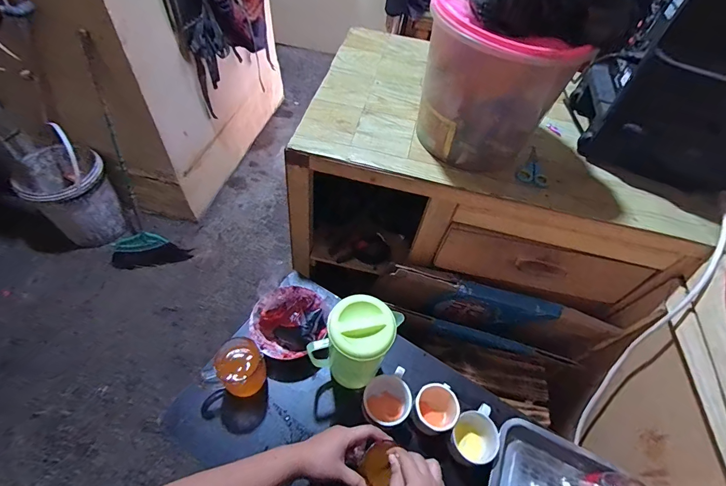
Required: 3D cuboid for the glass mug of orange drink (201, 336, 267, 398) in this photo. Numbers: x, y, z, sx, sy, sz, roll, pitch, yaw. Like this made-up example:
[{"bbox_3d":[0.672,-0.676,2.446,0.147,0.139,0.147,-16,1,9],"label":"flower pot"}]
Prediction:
[{"bbox_3d":[-0.220,0.230,0.657,0.071,0.105,0.089,38,60,21],"label":"glass mug of orange drink"}]

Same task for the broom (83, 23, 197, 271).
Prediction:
[{"bbox_3d":[-0.874,-0.294,1.381,0.263,0.837,0.166,-3,27,-7],"label":"broom"}]

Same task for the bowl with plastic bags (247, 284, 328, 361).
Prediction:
[{"bbox_3d":[-0.145,0.160,0.736,0.145,0.063,0.133,2,54,-3],"label":"bowl with plastic bags"}]

